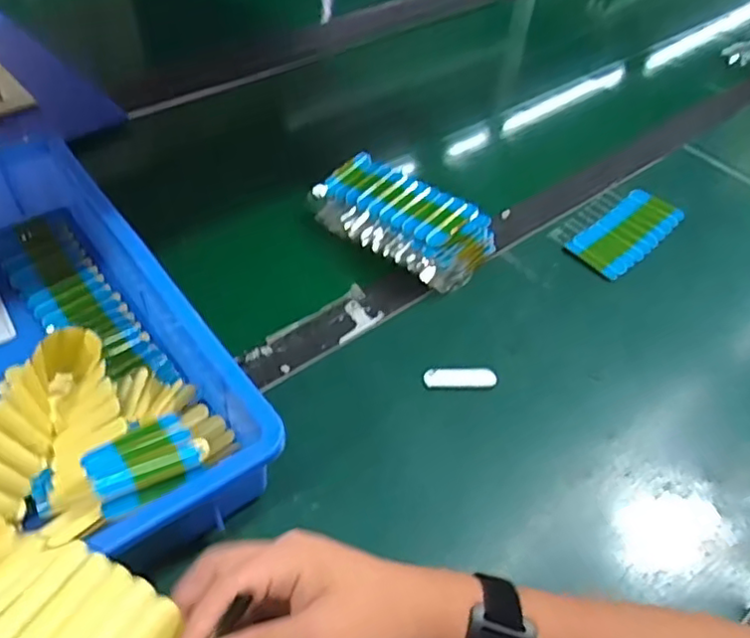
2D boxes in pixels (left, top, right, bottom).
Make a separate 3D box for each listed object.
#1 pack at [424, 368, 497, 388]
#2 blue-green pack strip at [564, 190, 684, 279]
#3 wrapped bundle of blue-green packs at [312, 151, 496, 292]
[{"bbox_3d":[0.073,0.050,0.536,0.060,0.005,0.019,1,49,-3],"label":"pack"},{"bbox_3d":[0.275,-0.097,0.682,0.147,0.011,0.068,-35,59,-29],"label":"blue-green pack strip"},{"bbox_3d":[0.021,-0.100,0.625,0.178,0.057,0.096,34,55,24],"label":"wrapped bundle of blue-green packs"}]

